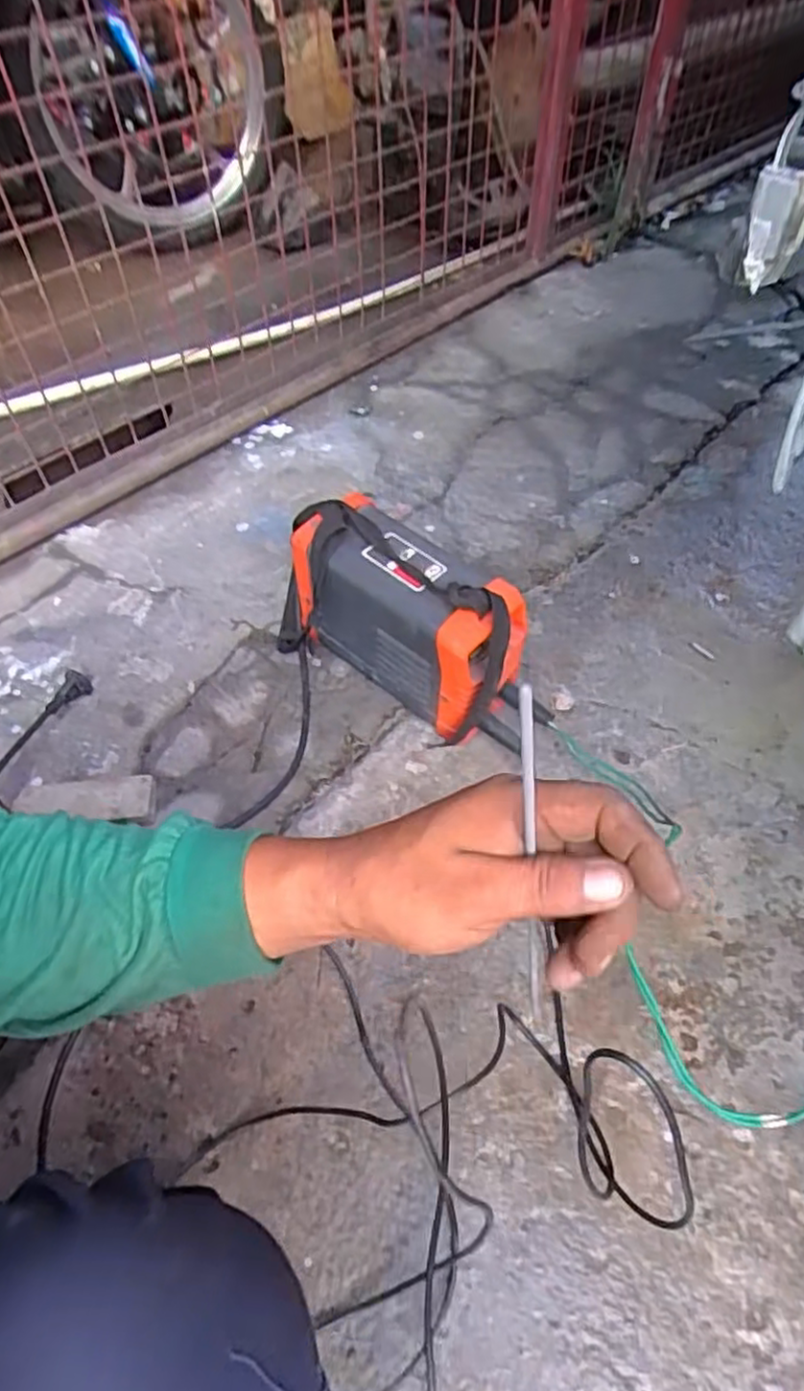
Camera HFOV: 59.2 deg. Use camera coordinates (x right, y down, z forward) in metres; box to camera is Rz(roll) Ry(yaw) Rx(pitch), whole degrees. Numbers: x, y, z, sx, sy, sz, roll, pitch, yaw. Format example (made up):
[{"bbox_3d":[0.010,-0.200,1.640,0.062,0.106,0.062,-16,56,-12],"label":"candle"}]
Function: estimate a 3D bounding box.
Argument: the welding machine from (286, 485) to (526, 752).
[{"bbox_3d":[-0.003,-0.077,0.759,0.282,0.186,0.119,29,56,21],"label":"welding machine"}]

